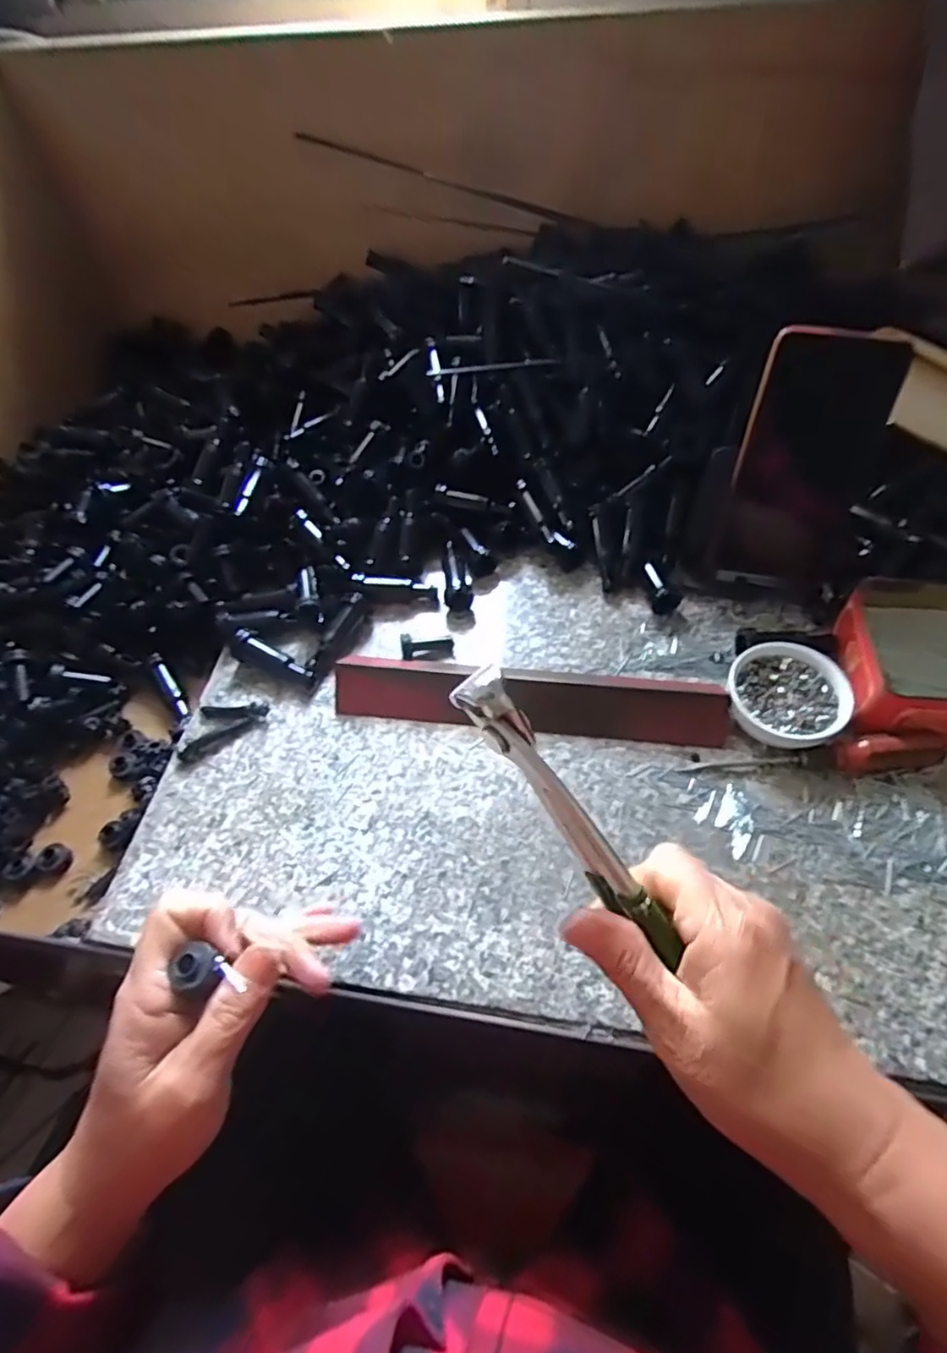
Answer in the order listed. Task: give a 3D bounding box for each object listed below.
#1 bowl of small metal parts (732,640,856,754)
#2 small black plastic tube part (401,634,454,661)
[{"bbox_3d":[0.202,0.014,0.418,0.071,0.027,0.069,-2,55,3],"label":"bowl of small metal parts"},{"bbox_3d":[-0.033,-0.021,0.473,0.038,0.011,0.016,-1,53,-16],"label":"small black plastic tube part"}]

